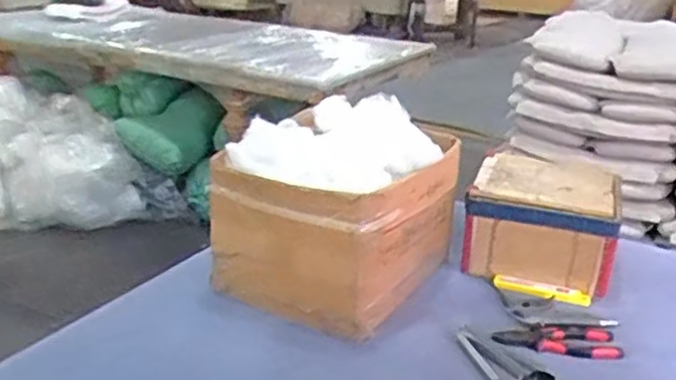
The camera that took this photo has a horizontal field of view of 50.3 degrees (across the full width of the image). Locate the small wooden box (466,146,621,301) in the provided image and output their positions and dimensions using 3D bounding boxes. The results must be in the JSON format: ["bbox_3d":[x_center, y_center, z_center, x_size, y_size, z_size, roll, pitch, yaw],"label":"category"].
[{"bbox_3d":[0.310,0.047,1.102,0.209,0.123,0.235,9,21,16],"label":"small wooden box"}]

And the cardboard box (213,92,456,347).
[{"bbox_3d":[0.003,0.022,0.994,0.232,0.231,0.282,15,23,31],"label":"cardboard box"}]

